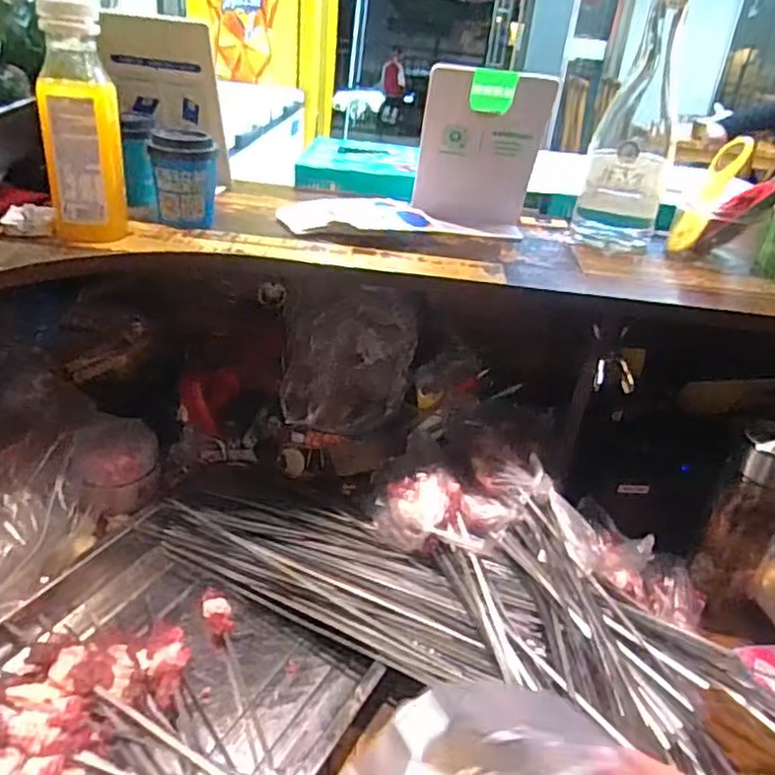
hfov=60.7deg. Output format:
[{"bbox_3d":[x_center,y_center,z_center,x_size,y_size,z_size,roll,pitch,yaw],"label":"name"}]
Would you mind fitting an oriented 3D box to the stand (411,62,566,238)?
[{"bbox_3d":[0.090,-0.221,0.634,0.115,0.144,0.061,4,30,-5],"label":"stand"}]

